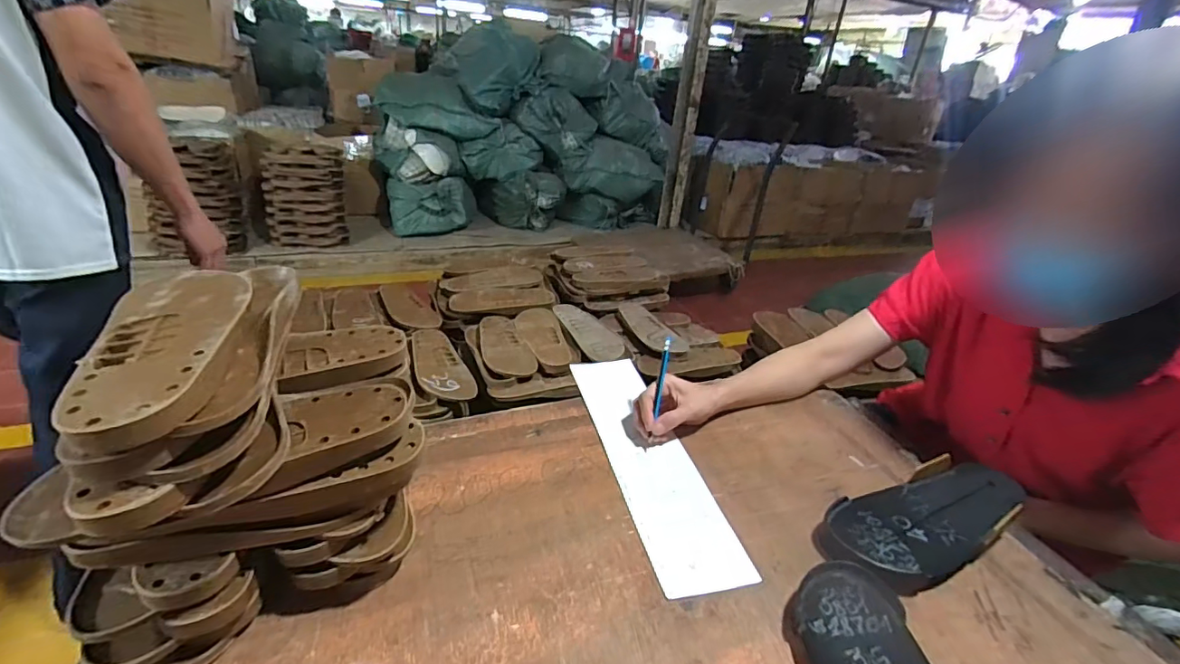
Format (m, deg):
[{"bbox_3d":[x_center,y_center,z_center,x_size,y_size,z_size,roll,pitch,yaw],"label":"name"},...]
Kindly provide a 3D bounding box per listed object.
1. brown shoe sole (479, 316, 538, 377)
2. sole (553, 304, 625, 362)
[{"bbox_3d":[-0.186,0.024,1.074,0.091,0.017,0.243,-7,31,-23],"label":"brown shoe sole"},{"bbox_3d":[-0.007,-0.002,1.162,0.097,0.022,0.261,-8,31,-24],"label":"sole"}]

